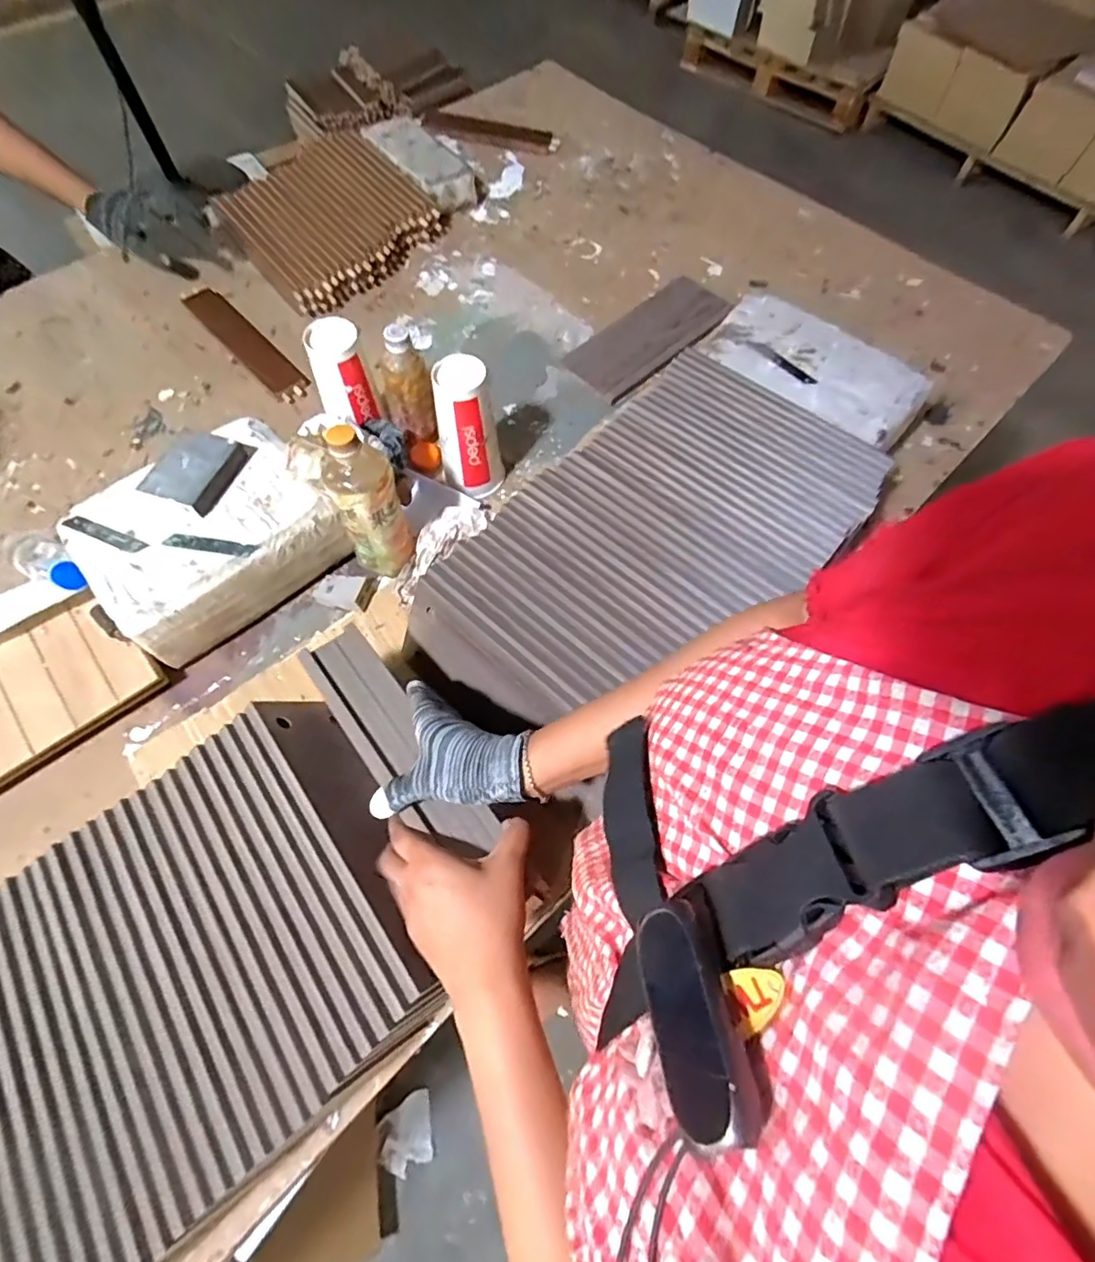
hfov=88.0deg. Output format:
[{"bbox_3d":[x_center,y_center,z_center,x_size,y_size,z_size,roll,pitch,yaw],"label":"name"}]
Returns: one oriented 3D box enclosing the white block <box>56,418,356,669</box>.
[{"bbox_3d":[-0.391,-0.116,0.663,0.255,0.084,0.207,-34,70,-17],"label":"white block"}]

